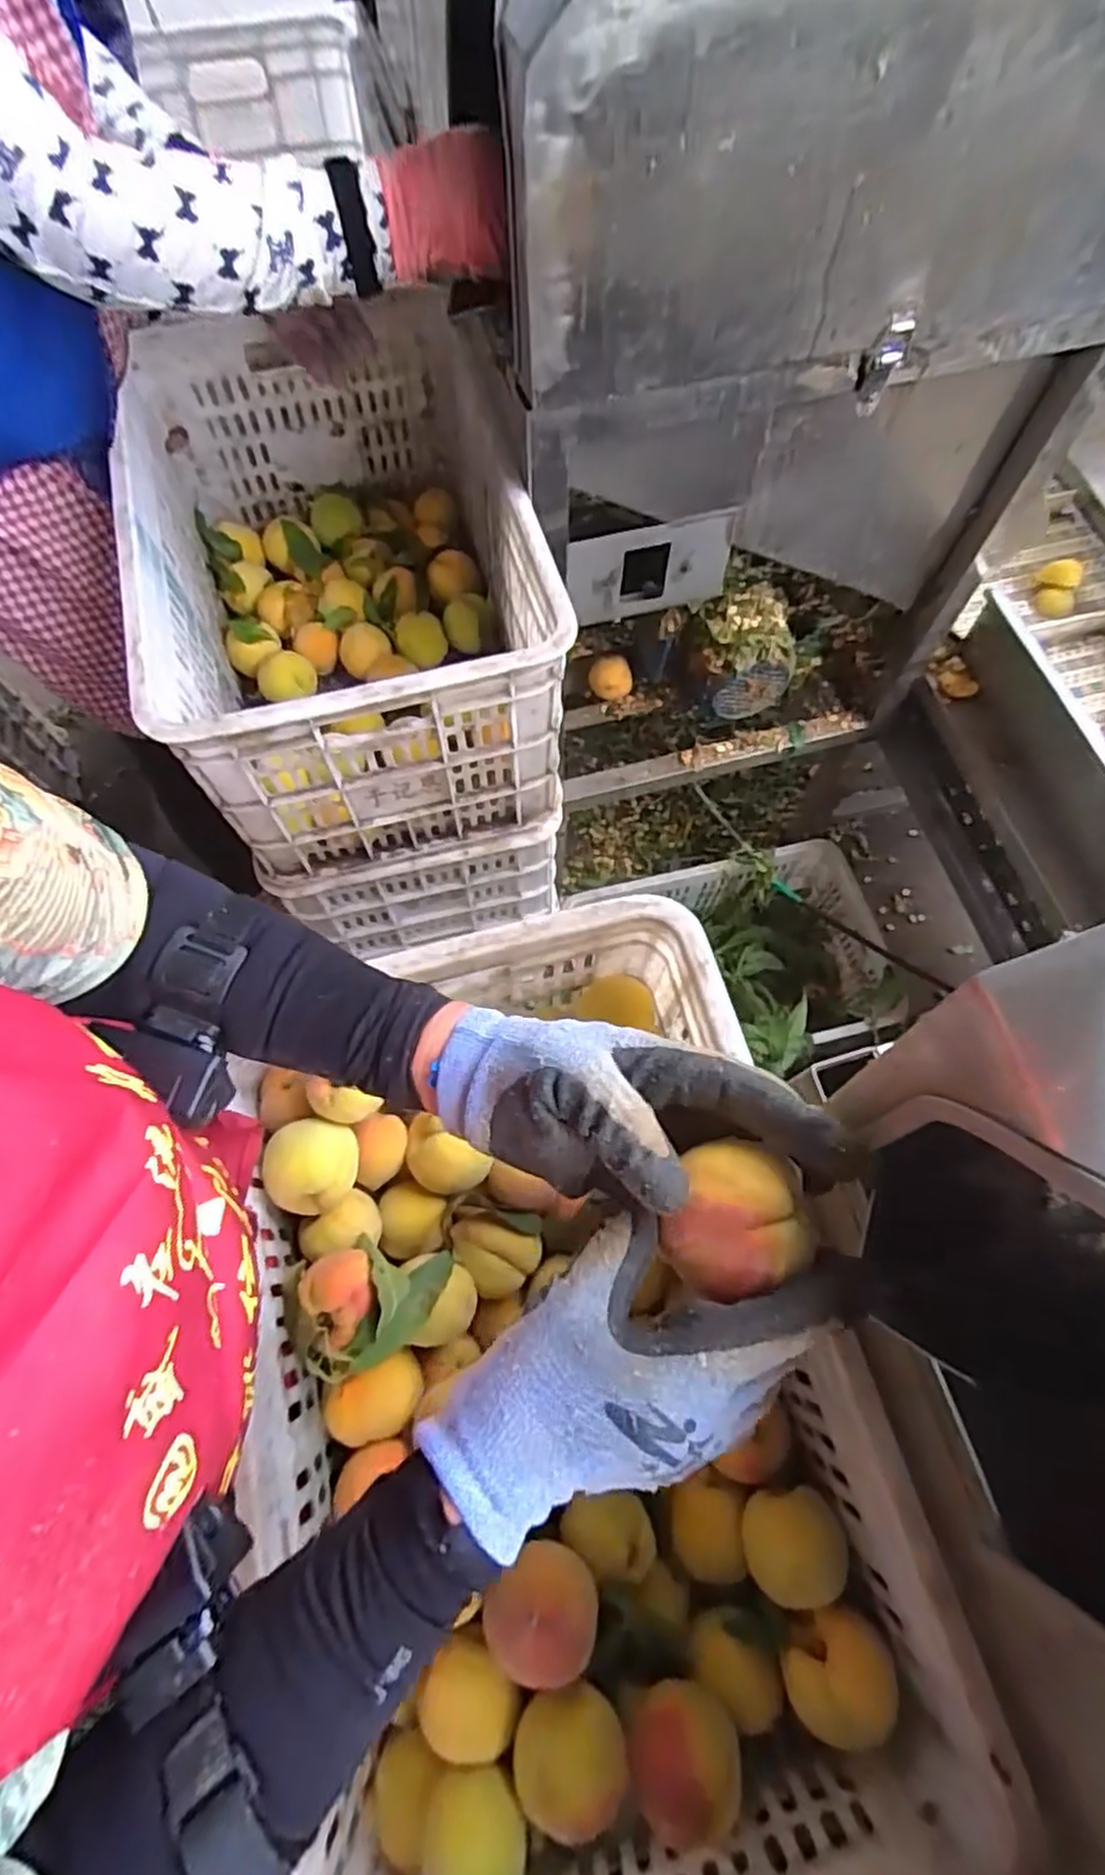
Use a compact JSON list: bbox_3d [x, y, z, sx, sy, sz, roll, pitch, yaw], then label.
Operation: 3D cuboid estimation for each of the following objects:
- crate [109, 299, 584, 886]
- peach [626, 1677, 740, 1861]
[{"bbox_3d":[-0.209,-0.371,0.813,0.346,0.291,0.515,-14,69,-4],"label":"crate"},{"bbox_3d":[0.074,0.467,0.421,0.062,0.055,0.064,0,69,1],"label":"peach"}]

